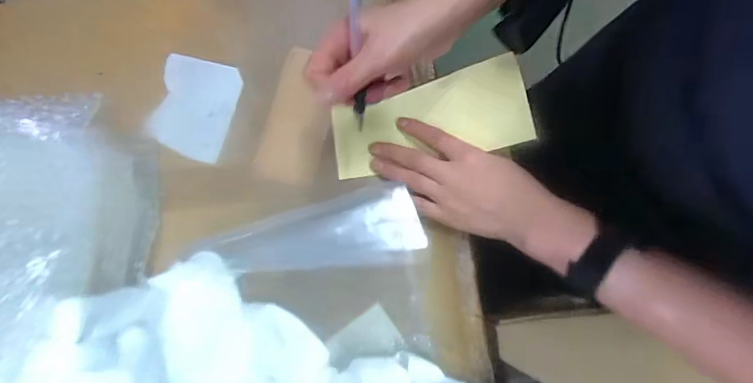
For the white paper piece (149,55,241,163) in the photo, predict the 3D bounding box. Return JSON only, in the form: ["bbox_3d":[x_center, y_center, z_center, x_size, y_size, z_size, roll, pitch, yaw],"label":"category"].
[{"bbox_3d":[-0.186,-0.087,0.459,0.080,0.004,0.103,12,77,2],"label":"white paper piece"}]

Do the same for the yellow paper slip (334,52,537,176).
[{"bbox_3d":[0.046,-0.068,0.432,0.189,0.018,0.085,-10,75,22],"label":"yellow paper slip"}]

